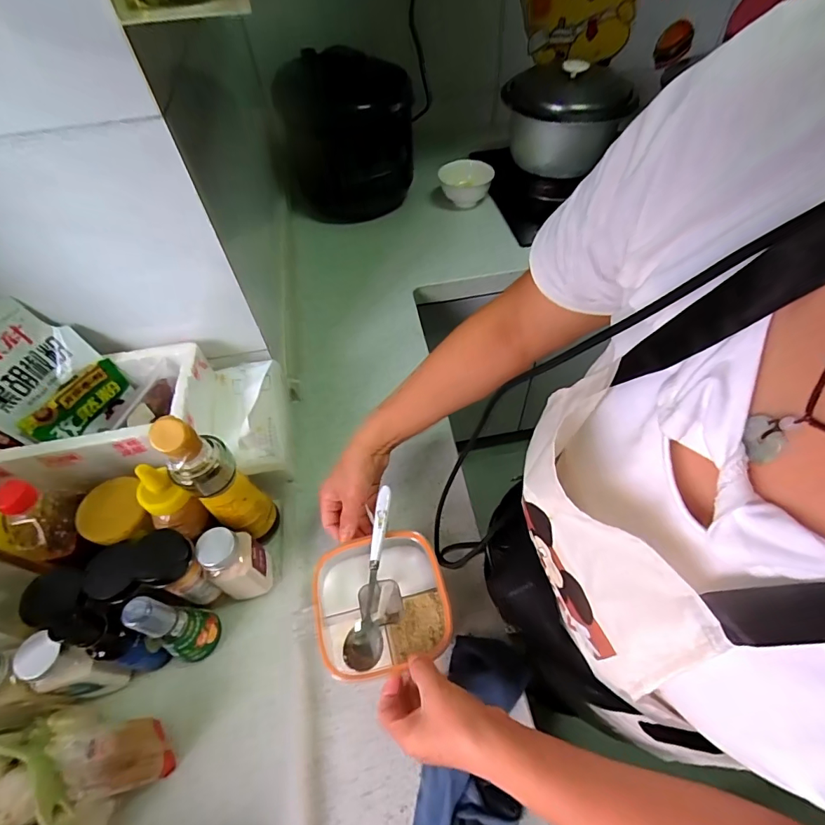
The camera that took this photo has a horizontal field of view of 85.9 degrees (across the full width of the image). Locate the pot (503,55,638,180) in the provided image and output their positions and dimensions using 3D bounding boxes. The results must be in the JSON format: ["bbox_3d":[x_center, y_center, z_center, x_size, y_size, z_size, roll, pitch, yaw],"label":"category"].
[{"bbox_3d":[0.331,-0.647,0.972,0.259,0.174,0.225,8,55,10],"label":"pot"}]

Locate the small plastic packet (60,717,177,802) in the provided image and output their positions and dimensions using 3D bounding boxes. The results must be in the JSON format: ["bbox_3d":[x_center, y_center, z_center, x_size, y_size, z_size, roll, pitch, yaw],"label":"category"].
[{"bbox_3d":[-0.273,0.325,0.419,0.018,0.101,0.055,-40,53,16],"label":"small plastic packet"}]

